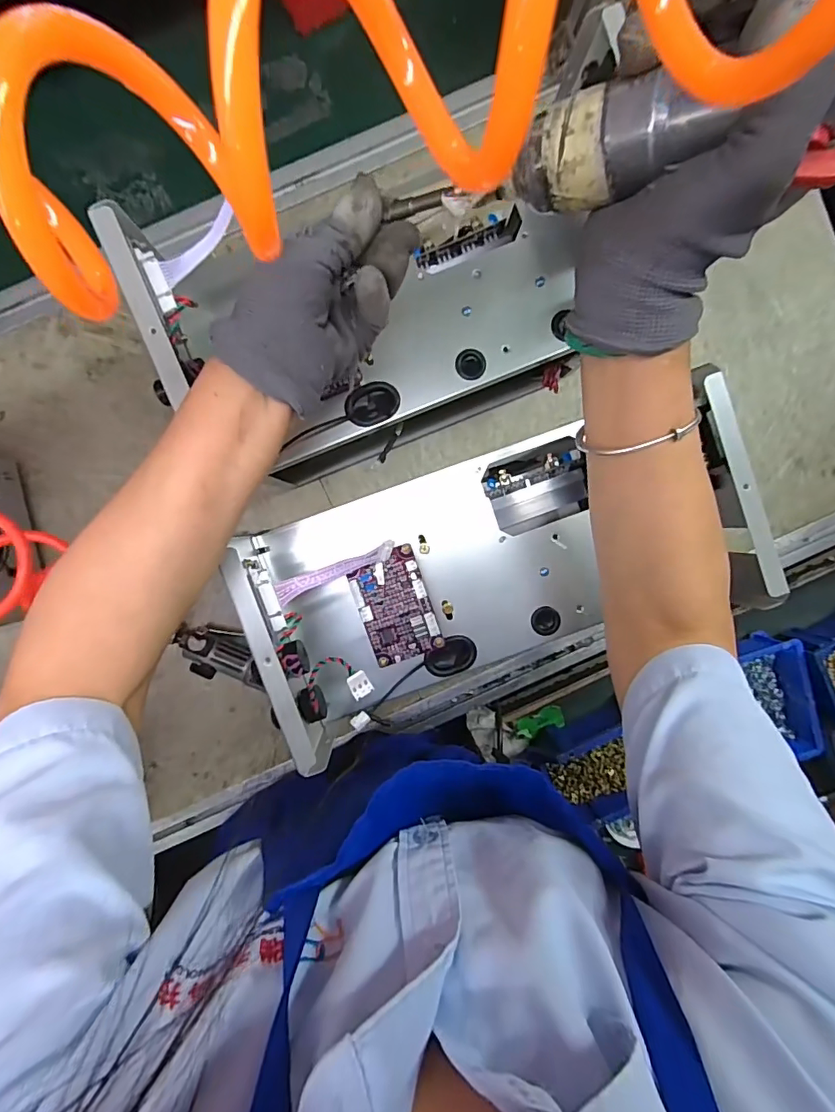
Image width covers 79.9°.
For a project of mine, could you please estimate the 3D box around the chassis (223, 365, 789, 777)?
[{"bbox_3d":[0.059,0.009,0.402,0.359,0.126,0.173,-21,95,0],"label":"chassis"}]

